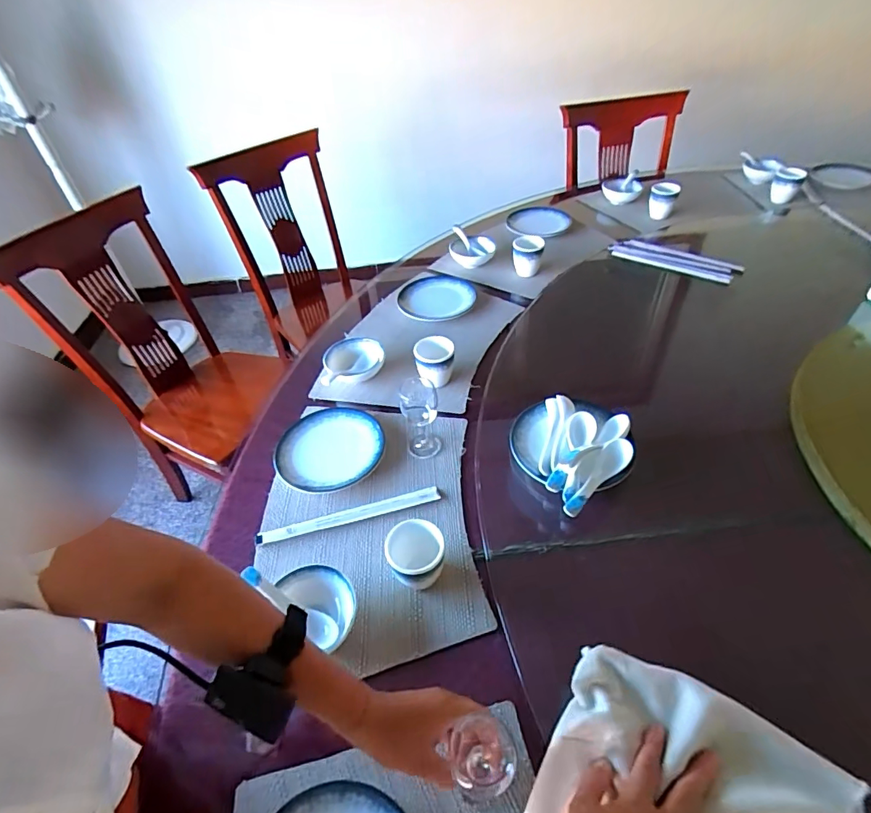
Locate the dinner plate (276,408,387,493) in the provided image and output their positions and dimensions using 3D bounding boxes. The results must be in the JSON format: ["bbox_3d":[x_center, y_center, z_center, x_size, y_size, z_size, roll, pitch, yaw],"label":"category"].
[{"bbox_3d":[-0.172,0.068,0.784,0.175,0.018,0.160,-3,44,3],"label":"dinner plate"}]

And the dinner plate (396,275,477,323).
[{"bbox_3d":[0.005,-0.252,1.094,0.166,0.022,0.189,6,45,11],"label":"dinner plate"}]

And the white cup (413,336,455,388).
[{"bbox_3d":[-0.001,-0.073,0.870,0.069,0.084,0.073,-3,44,3],"label":"white cup"}]

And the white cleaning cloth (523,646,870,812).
[{"bbox_3d":[0.219,0.360,0.419,0.238,0.051,0.212,25,52,27],"label":"white cleaning cloth"}]

